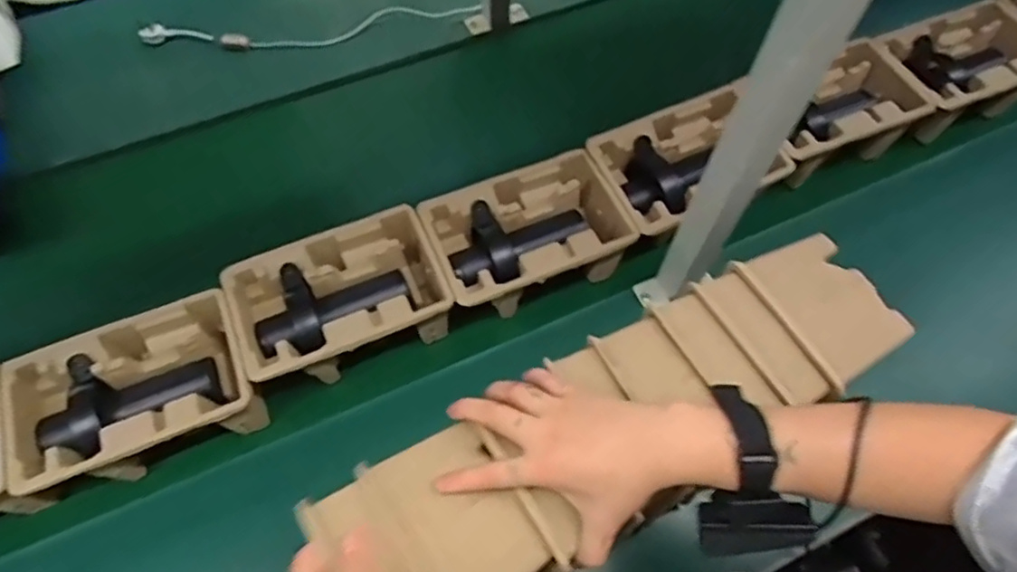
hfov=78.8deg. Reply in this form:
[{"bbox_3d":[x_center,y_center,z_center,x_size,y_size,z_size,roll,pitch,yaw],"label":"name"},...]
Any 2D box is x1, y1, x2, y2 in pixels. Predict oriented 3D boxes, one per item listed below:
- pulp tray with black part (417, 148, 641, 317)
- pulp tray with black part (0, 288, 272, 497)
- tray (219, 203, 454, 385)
[{"bbox_3d":[0.021,-0.055,0.770,0.225,0.109,0.147,-21,64,-13],"label":"pulp tray with black part"},{"bbox_3d":[-0.395,0.121,0.671,0.234,0.086,0.154,-24,65,-15],"label":"pulp tray with black part"},{"bbox_3d":[-0.193,0.023,0.726,0.228,0.100,0.144,-22,65,-14],"label":"tray"}]

